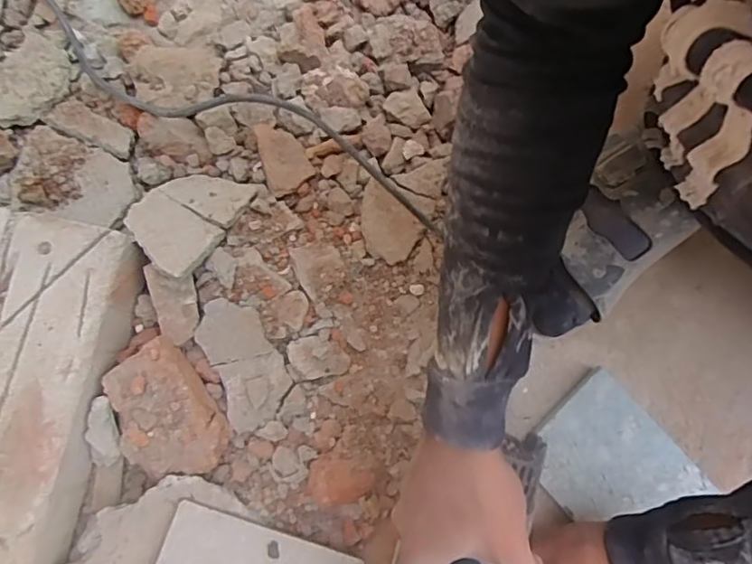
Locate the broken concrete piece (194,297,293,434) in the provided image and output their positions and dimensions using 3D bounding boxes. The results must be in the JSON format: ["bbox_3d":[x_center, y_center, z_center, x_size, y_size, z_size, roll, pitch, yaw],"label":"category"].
[{"bbox_3d":[-0.114,0.068,0.491,0.058,0.011,0.110,-23,95,-4],"label":"broken concrete piece"}]

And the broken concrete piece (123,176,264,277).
[{"bbox_3d":[-0.167,-0.063,0.492,0.084,0.035,0.105,31,79,6],"label":"broken concrete piece"}]

